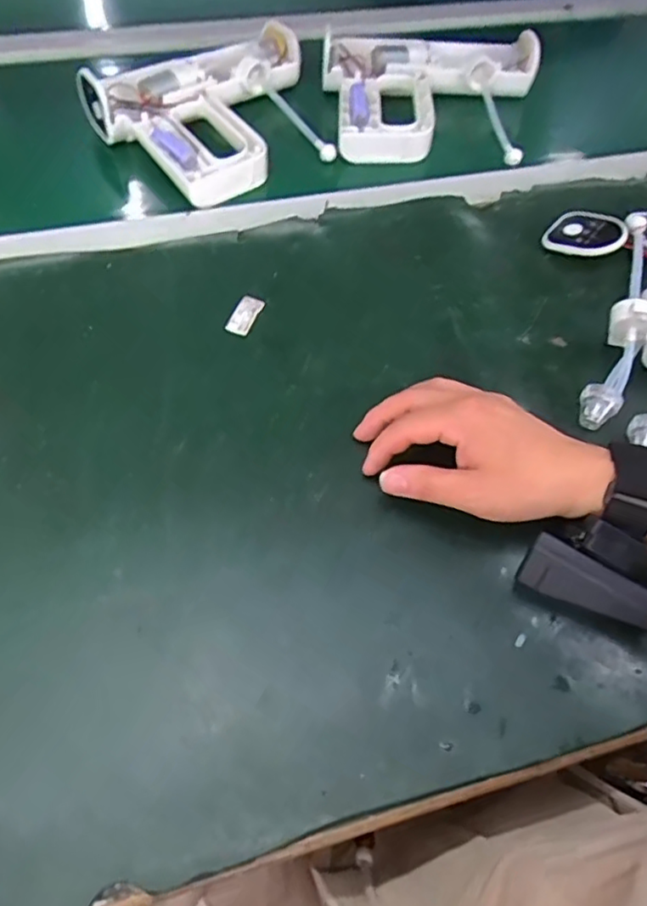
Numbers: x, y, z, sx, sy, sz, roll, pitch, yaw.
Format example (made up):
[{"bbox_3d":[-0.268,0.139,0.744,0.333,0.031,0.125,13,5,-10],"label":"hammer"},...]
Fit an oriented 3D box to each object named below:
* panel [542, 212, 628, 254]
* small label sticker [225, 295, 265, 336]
[{"bbox_3d":[0.209,-0.172,0.501,0.058,0.013,0.042,21,59,27],"label":"panel"},{"bbox_3d":[-0.056,-0.098,0.445,0.017,0.004,0.034,21,58,10],"label":"small label sticker"}]

